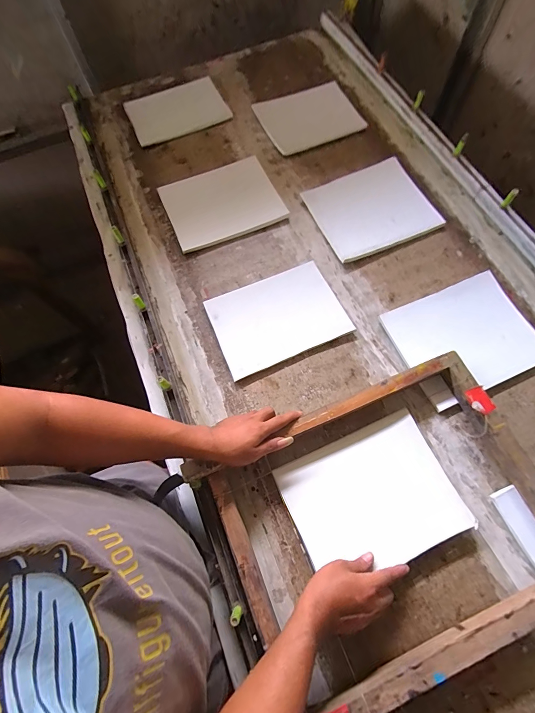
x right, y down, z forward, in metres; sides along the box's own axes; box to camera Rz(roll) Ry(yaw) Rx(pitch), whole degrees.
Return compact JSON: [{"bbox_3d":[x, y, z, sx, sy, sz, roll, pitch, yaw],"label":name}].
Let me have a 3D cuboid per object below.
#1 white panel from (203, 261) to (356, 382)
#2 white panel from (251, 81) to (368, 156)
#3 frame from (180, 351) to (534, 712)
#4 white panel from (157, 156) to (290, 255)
[{"bbox_3d":[0.021,-0.087,0.713,0.271,0.013,0.193,-23,70,-6],"label":"white panel"},{"bbox_3d":[0.111,-0.672,0.922,0.252,0.023,0.206,-22,76,2],"label":"white panel"},{"bbox_3d":[0.186,0.257,0.525,0.517,0.056,0.389,-23,70,-6],"label":"frame"},{"bbox_3d":[-0.114,-0.385,0.832,0.271,0.017,0.221,-23,70,-6],"label":"white panel"}]

